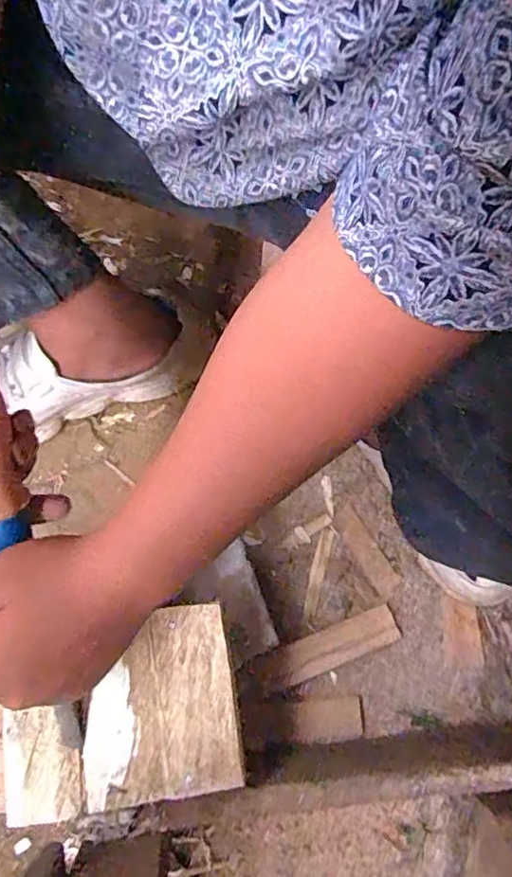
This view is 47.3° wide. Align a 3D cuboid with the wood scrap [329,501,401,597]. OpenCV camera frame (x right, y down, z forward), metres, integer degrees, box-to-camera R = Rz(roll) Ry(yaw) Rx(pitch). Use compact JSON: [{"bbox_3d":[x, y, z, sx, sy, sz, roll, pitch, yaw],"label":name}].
[{"bbox_3d":[0.106,0.108,0.569,0.026,0.008,0.089,-32,79,-8],"label":"wood scrap"}]

